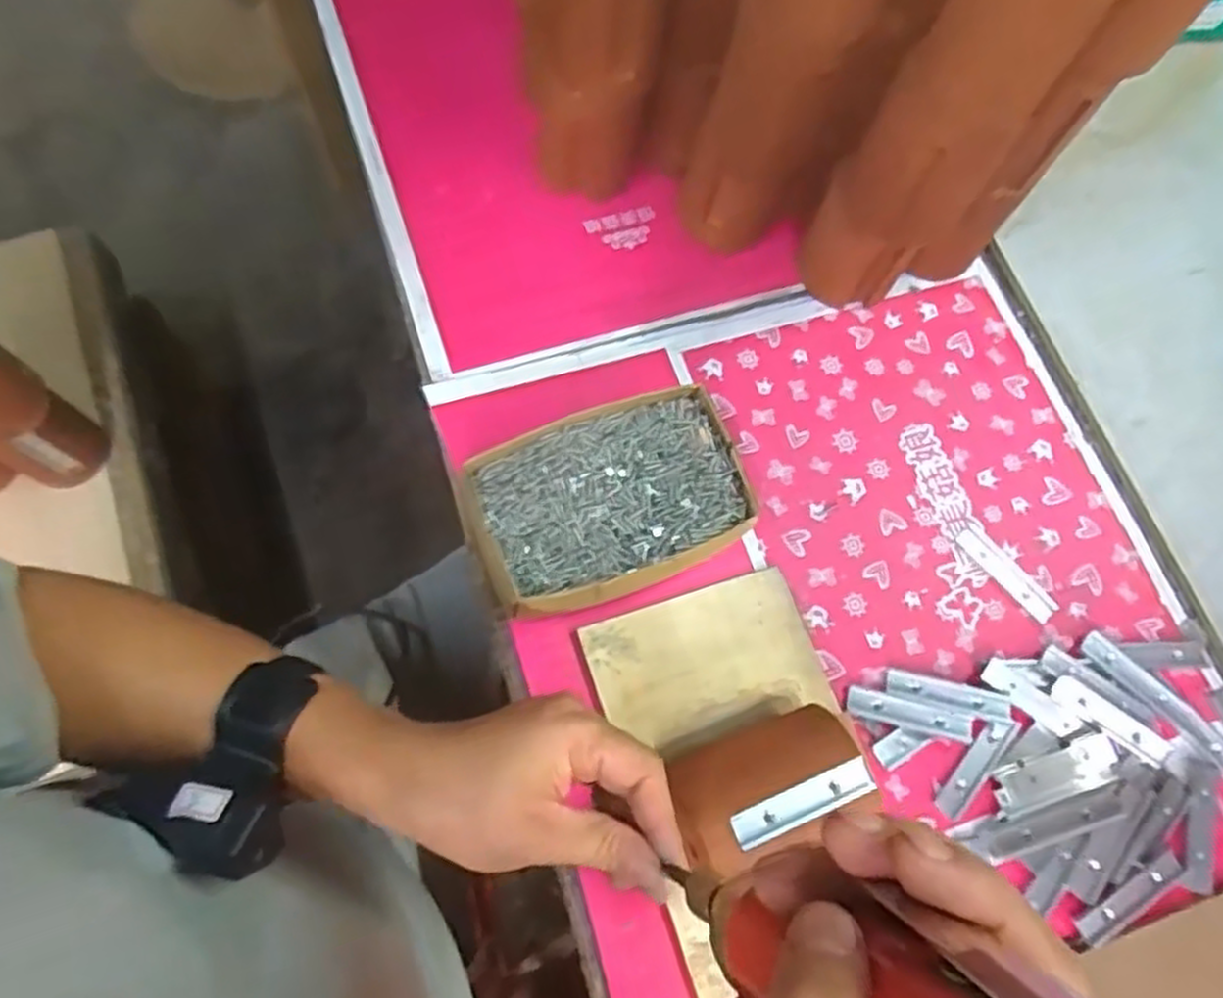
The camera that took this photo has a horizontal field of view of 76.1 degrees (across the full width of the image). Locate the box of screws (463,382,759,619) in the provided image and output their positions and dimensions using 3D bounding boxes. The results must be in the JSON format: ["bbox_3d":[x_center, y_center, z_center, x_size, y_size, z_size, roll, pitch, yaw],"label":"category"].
[{"bbox_3d":[0.001,0.004,0.519,0.173,0.056,0.114,-19,73,-10],"label":"box of screws"}]

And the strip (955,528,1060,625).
[{"bbox_3d":[0.281,0.053,0.555,0.020,0.004,0.080,-38,77,-15],"label":"strip"}]

